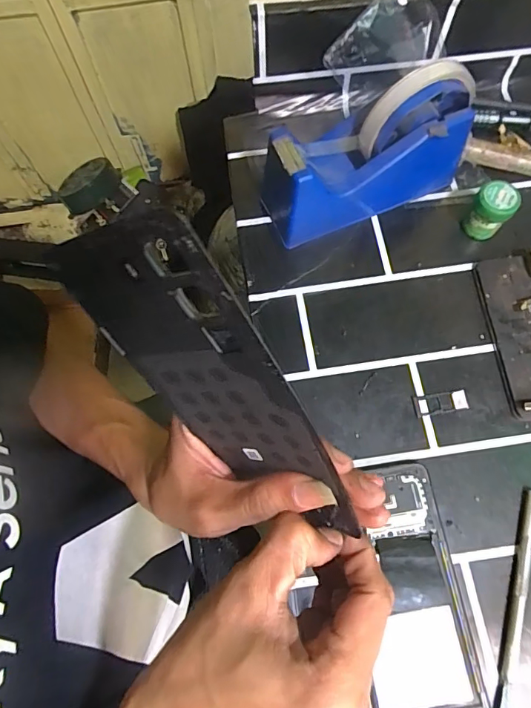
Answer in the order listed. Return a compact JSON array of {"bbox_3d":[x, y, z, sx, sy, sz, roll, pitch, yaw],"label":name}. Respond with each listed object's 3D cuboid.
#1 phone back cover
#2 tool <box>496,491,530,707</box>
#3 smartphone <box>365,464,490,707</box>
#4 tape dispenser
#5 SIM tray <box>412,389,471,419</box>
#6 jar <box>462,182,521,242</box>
[{"bbox_3d":[-0.020,0.019,0.185,0.071,0.155,0.008,-4,42,36],"label":"phone back cover"},{"bbox_3d":[0.162,0.157,0.293,0.009,0.006,0.137,17,73,7],"label":"tool"},{"bbox_3d":[0.092,0.159,0.292,0.070,0.011,0.165,-7,71,-1],"label":"smartphone"},{"bbox_3d":[0.079,-0.152,0.349,0.158,0.102,0.060,-17,72,-4],"label":"tape dispenser"},{"bbox_3d":[0.130,0.036,0.337,0.040,0.004,0.016,-9,71,-1],"label":"SIM tray"},{"bbox_3d":[0.180,-0.114,0.367,0.030,0.044,0.028,-1,71,1],"label":"jar"}]

